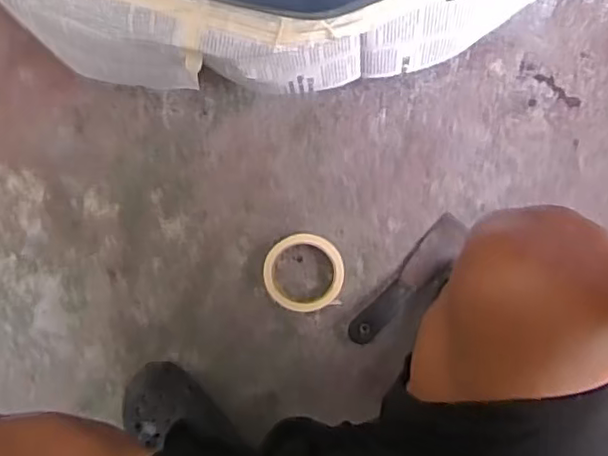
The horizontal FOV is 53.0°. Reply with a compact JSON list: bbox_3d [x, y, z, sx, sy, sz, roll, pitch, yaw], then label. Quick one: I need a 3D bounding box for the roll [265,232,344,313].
[{"bbox_3d":[0.000,0.058,0.782,0.101,0.012,0.099,1,95,6],"label":"roll"}]

